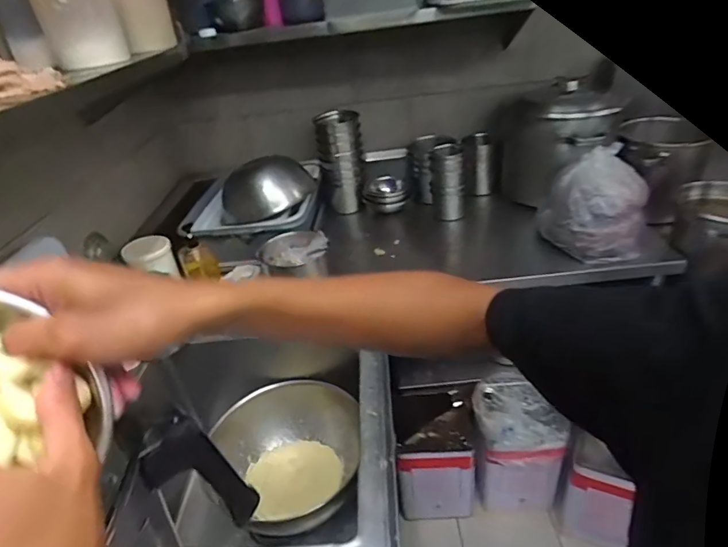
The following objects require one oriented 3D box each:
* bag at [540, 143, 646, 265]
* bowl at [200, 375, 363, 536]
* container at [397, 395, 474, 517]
[{"bbox_3d":[0.597,-0.178,1.195,0.198,0.235,0.194,-15,33,-12],"label":"bag"},{"bbox_3d":[-0.153,0.437,1.089,0.336,0.176,0.319,-5,32,3],"label":"bowl"},{"bbox_3d":[0.231,0.606,1.492,0.251,0.319,0.191,-6,32,1],"label":"container"}]

